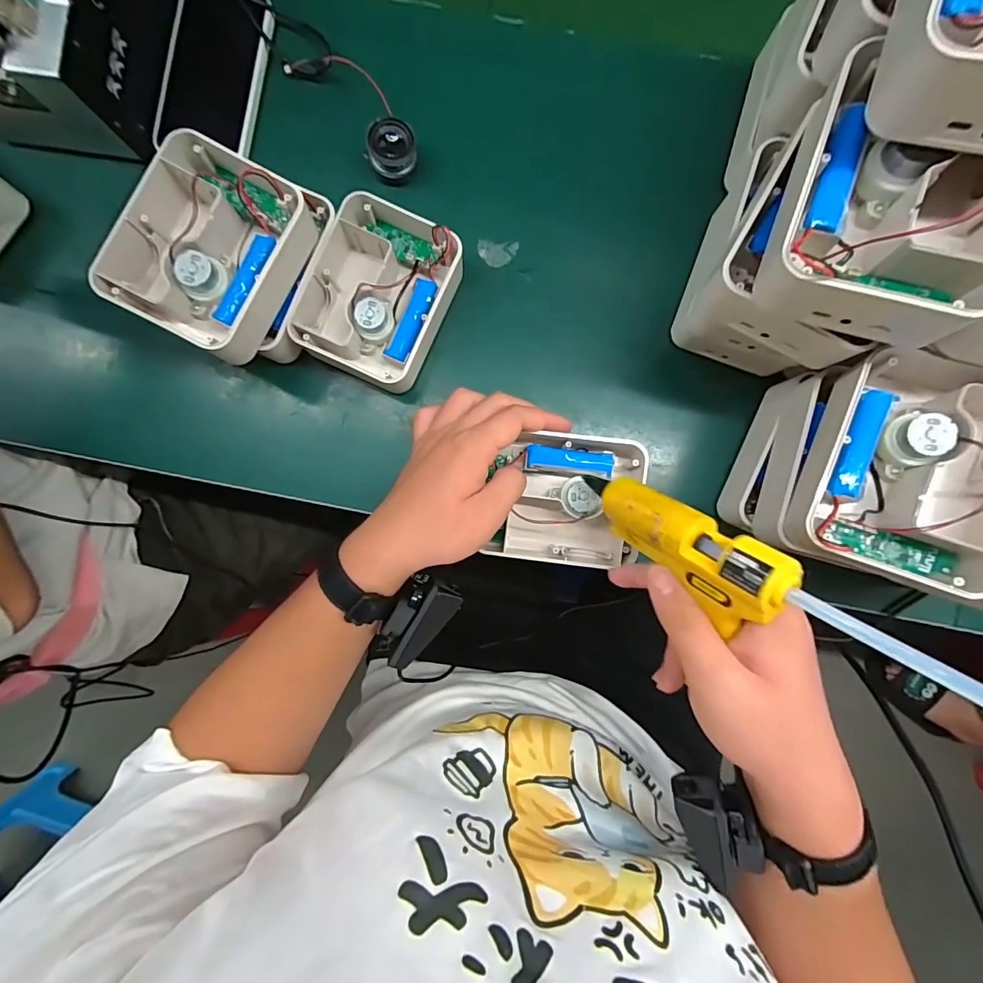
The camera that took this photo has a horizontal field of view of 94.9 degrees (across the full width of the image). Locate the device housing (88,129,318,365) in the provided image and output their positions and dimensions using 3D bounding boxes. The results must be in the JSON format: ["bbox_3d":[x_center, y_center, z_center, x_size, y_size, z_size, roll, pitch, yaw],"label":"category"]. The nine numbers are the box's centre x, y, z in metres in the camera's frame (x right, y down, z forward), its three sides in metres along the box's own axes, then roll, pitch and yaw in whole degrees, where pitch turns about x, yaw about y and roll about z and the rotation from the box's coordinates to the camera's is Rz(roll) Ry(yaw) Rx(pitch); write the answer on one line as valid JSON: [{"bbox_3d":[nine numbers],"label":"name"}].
[{"bbox_3d":[-0.192,-0.166,0.316,0.104,0.045,0.131,25,88,1],"label":"device housing"}]

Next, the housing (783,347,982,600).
[{"bbox_3d":[0.249,-0.011,0.272,0.103,0.053,0.129,20,88,1],"label":"housing"}]

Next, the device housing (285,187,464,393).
[{"bbox_3d":[-0.089,-0.158,0.363,0.097,0.049,0.136,24,88,1],"label":"device housing"}]

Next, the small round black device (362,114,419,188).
[{"bbox_3d":[-0.081,-0.277,0.369,0.031,0.032,0.036,39,88,1],"label":"small round black device"}]

